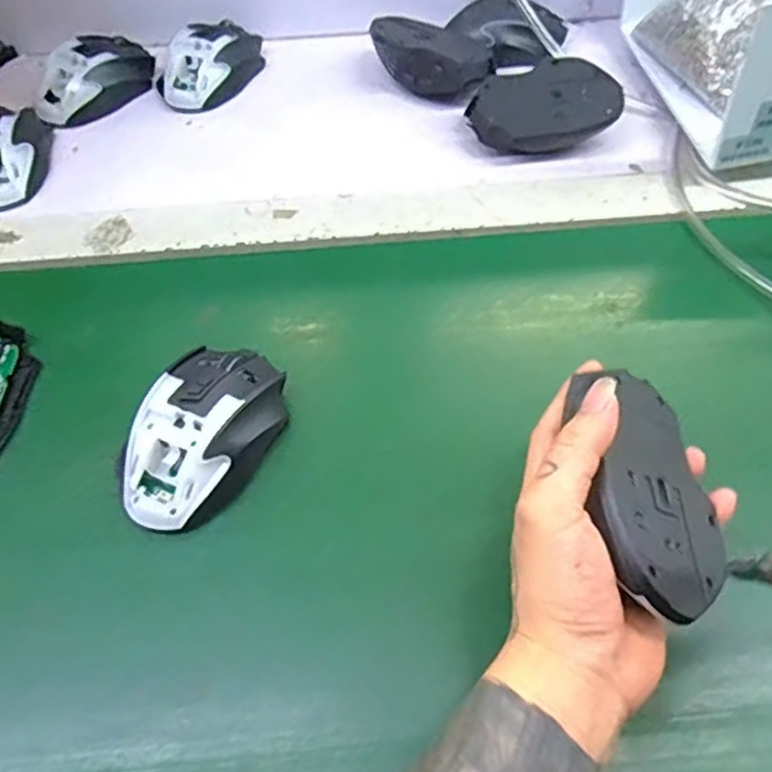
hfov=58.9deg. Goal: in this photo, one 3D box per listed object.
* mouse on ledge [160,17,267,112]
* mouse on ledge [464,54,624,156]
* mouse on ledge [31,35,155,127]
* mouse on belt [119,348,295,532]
[{"bbox_3d":[-0.158,-0.295,0.619,0.071,0.036,0.116,31,61,21],"label":"mouse on ledge"},{"bbox_3d":[0.124,-0.215,0.542,0.112,0.045,0.081,-19,57,-12],"label":"mouse on ledge"},{"bbox_3d":[-0.261,-0.275,0.606,0.115,0.035,0.068,-37,62,-22],"label":"mouse on ledge"},{"bbox_3d":[-0.103,0.025,0.389,0.068,0.041,0.112,16,57,12],"label":"mouse on belt"}]

